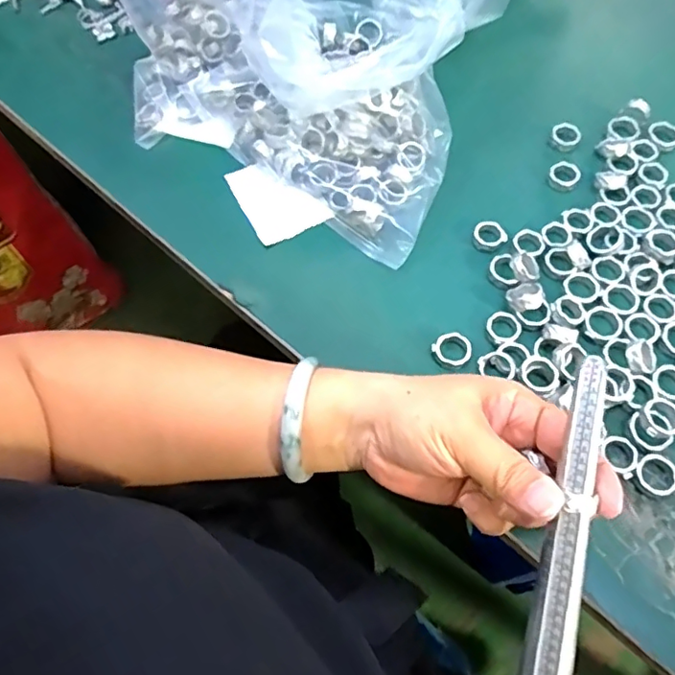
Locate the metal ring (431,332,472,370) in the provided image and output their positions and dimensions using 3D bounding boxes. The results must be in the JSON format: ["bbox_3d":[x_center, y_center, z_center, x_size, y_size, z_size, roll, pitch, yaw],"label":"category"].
[{"bbox_3d":[0.070,0.008,0.340,0.023,0.005,0.023,-1,65,1],"label":"metal ring"}]

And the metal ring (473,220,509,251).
[{"bbox_3d":[0.103,-0.069,0.378,0.022,0.005,0.020,-1,65,1],"label":"metal ring"}]

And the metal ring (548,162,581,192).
[{"bbox_3d":[0.162,-0.115,0.399,0.020,0.008,0.021,-1,65,1],"label":"metal ring"}]

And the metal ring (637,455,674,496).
[{"bbox_3d":[0.176,0.076,0.306,0.021,0.009,0.021,-1,65,1],"label":"metal ring"}]

